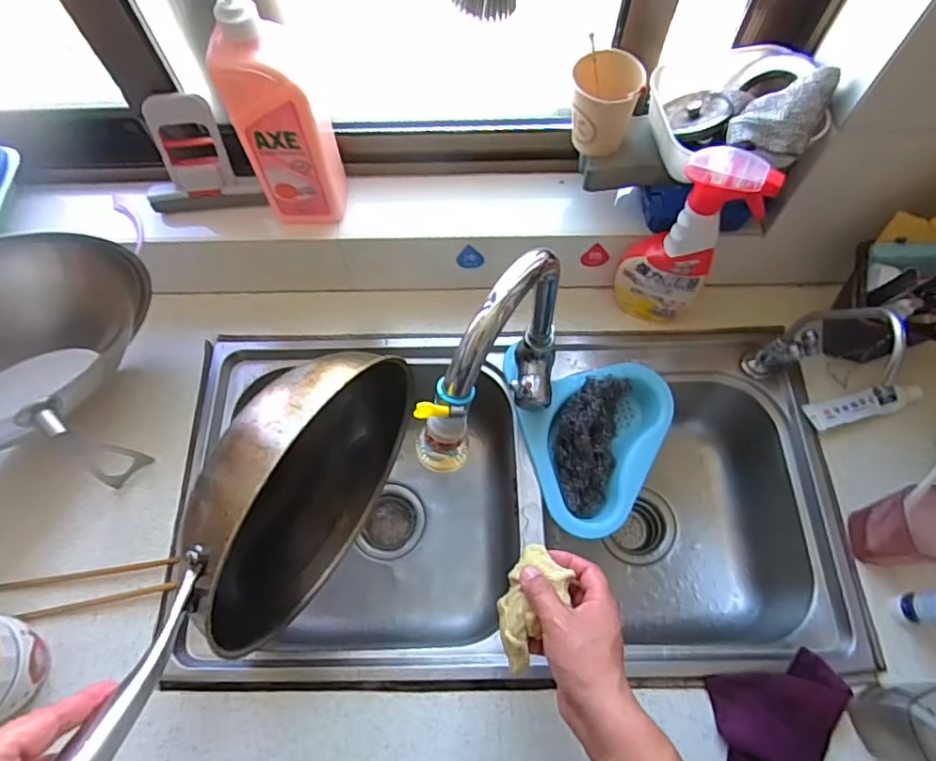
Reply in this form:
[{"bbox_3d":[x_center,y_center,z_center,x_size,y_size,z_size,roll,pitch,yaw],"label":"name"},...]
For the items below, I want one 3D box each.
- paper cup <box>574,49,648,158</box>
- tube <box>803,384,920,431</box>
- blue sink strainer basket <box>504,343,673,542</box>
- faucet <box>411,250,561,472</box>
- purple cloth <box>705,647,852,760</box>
[{"bbox_3d":[0.141,-0.288,0.600,0.066,0.083,0.071,0,66,1],"label":"paper cup"},{"bbox_3d":[0.489,0.030,0.714,0.149,0.014,0.035,-14,67,-5],"label":"tube"},{"bbox_3d":[0.155,0.082,0.716,0.196,0.082,0.212,-3,66,0],"label":"blue sink strainer basket"},{"bbox_3d":[0.034,0.005,0.545,0.052,0.267,0.211,30,70,13],"label":"faucet"},{"bbox_3d":[0.295,0.342,0.566,0.102,0.036,0.174,35,71,15],"label":"purple cloth"}]

